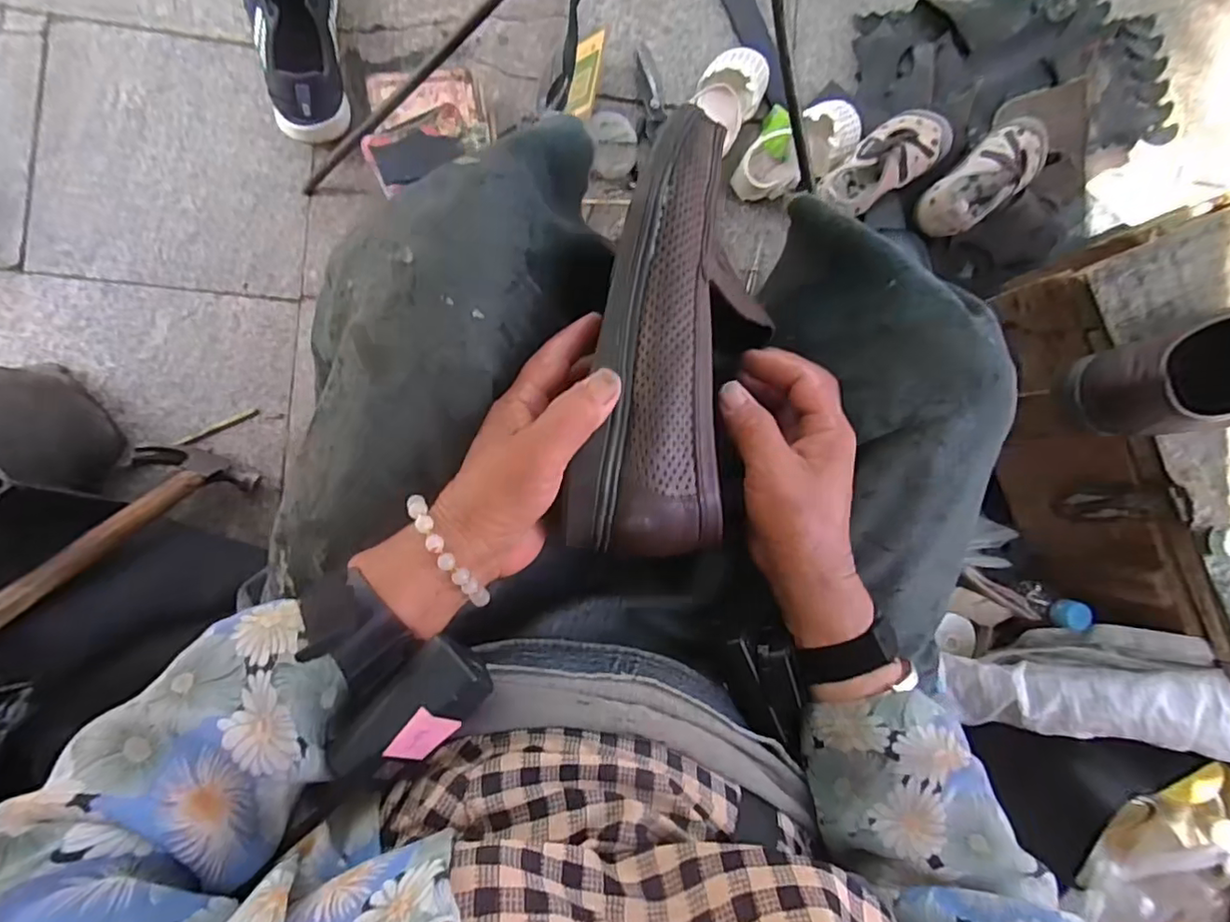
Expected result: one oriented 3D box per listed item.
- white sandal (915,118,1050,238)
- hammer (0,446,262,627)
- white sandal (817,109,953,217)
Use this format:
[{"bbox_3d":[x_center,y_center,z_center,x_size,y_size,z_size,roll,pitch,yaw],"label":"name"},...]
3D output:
[{"bbox_3d":[0.460,-0.352,0.748,0.168,0.058,0.081,-36,95,-7],"label":"white sandal"},{"bbox_3d":[-0.472,0.058,0.566,0.113,0.275,0.028,21,116,-8],"label":"hammer"},{"bbox_3d":[0.331,-0.370,0.743,0.175,0.053,0.079,-35,95,5],"label":"white sandal"}]

